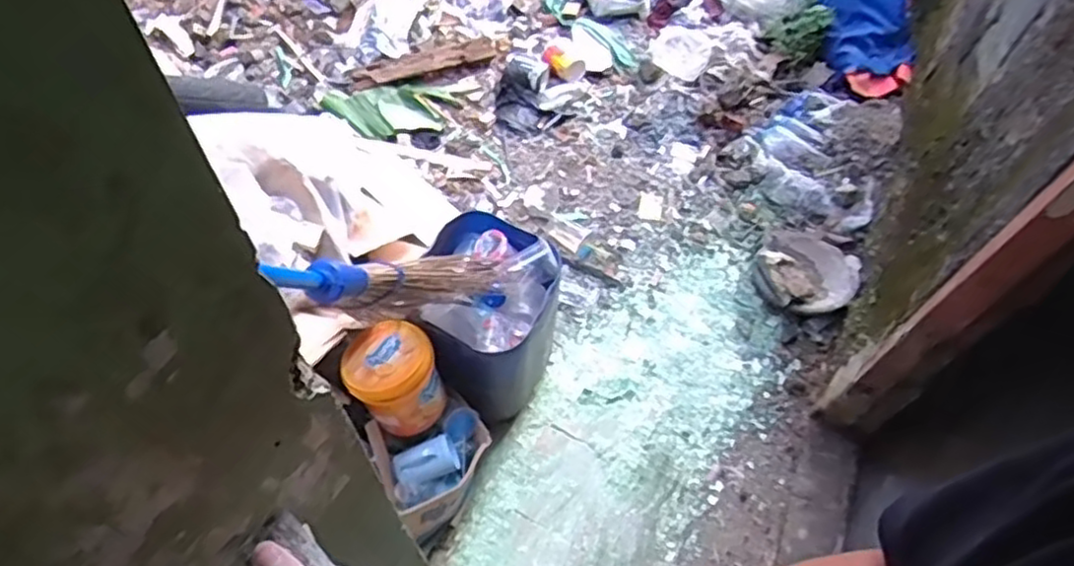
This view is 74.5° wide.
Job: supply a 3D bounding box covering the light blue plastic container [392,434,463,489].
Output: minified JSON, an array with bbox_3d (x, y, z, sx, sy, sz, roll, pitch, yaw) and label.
[{"bbox_3d":[-0.205,0.342,1.348,0.114,0.064,0.084,-17,62,-14],"label":"light blue plastic container"}]

